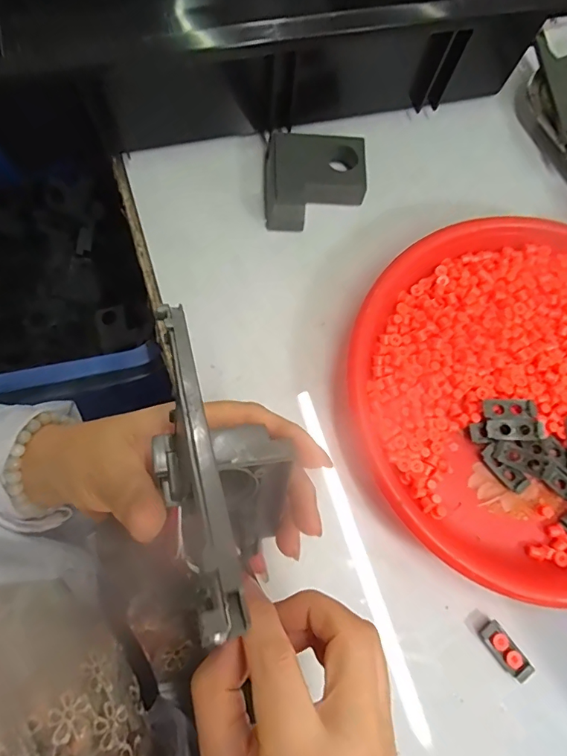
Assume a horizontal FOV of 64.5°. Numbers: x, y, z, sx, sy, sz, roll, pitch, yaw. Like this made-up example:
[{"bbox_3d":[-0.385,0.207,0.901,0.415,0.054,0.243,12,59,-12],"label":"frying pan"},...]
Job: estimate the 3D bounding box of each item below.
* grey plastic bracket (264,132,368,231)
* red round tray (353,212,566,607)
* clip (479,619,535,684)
[{"bbox_3d":[0.025,-0.153,0.349,0.078,0.028,0.074,0,76,0],"label":"grey plastic bracket"},{"bbox_3d":[0.174,0.009,0.309,0.243,0.026,0.249,0,76,0],"label":"red round tray"},{"bbox_3d":[0.137,0.168,0.276,0.014,0.004,0.036,-37,79,-9],"label":"clip"}]

